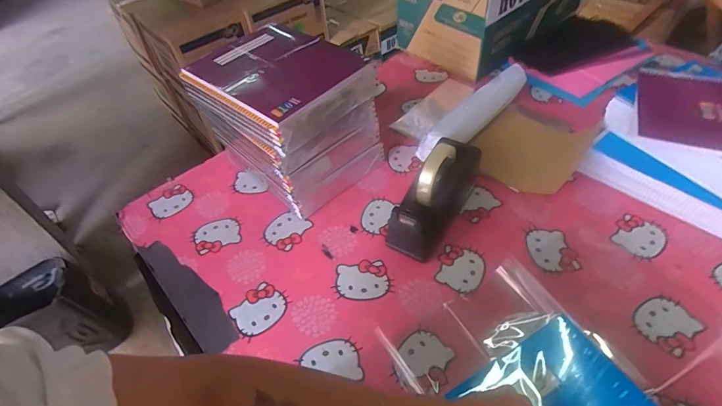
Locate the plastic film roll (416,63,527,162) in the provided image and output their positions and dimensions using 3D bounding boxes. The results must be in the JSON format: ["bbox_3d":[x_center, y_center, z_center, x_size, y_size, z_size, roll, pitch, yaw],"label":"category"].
[{"bbox_3d":[0.233,-0.186,0.830,0.063,0.062,0.304,35,60,31],"label":"plastic film roll"}]

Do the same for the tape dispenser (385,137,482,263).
[{"bbox_3d":[0.123,-0.020,0.677,0.084,0.129,0.208,24,53,26],"label":"tape dispenser"}]

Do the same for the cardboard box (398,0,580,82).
[{"bbox_3d":[0.324,-0.539,1.027,0.407,0.285,0.282,-35,53,-25],"label":"cardboard box"}]

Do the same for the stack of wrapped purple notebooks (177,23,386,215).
[{"bbox_3d":[-0.123,-0.137,0.738,0.247,0.236,0.222,33,57,31],"label":"stack of wrapped purple notebooks"}]

